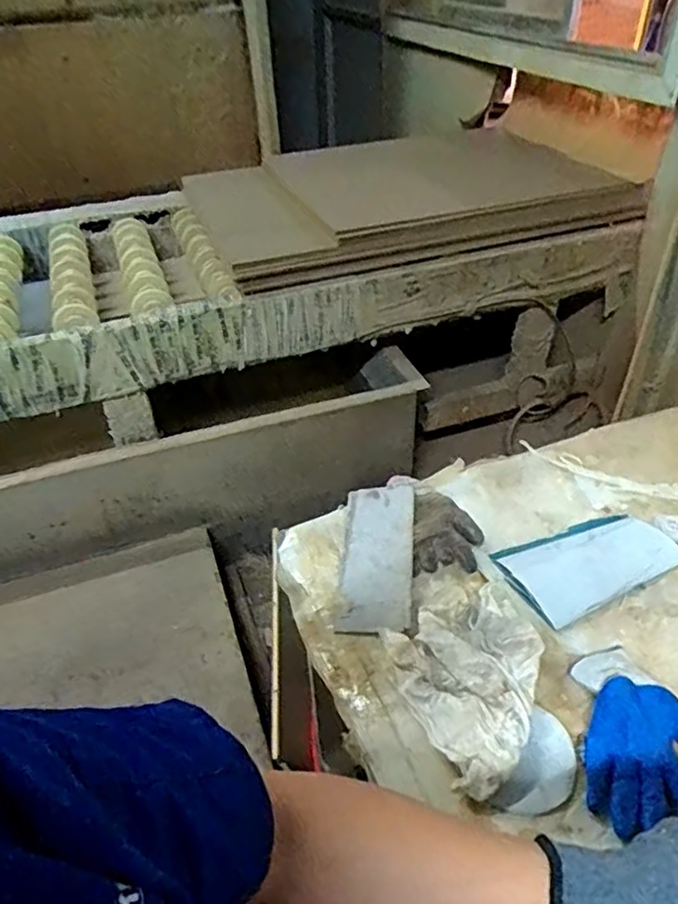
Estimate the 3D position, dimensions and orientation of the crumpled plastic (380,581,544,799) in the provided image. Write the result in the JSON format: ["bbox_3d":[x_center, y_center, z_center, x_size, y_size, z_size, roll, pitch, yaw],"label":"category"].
[{"bbox_3d":[0.153,0.246,0.678,0.162,0.057,0.198,-13,42,-15],"label":"crumpled plastic"}]

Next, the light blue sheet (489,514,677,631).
[{"bbox_3d":[0.334,0.143,0.826,0.239,0.023,0.125,-16,42,-18],"label":"light blue sheet"}]

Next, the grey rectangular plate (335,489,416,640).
[{"bbox_3d":[0.050,0.139,0.843,0.093,0.013,0.232,-7,43,13],"label":"grey rectangular plate"}]

